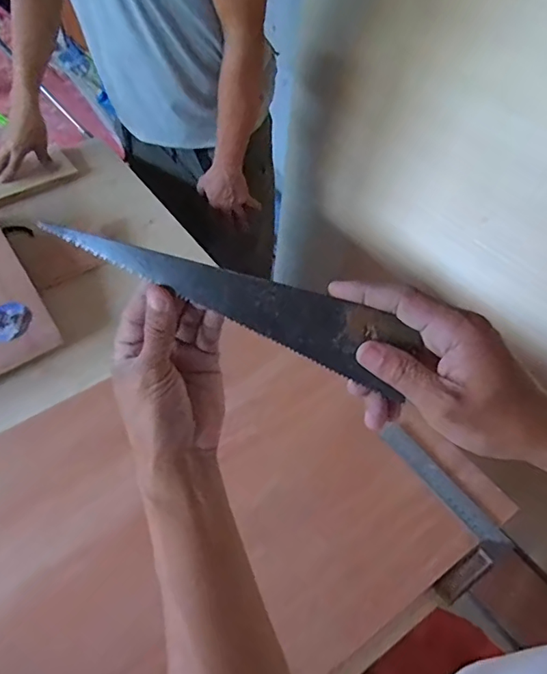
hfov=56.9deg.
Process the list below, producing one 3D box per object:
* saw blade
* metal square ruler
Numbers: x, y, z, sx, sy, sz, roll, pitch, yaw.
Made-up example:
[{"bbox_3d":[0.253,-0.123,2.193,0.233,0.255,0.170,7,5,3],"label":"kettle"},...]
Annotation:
[{"bbox_3d":[-0.023,-0.028,0.318,0.240,0.043,0.006,23,9,5],"label":"saw blade"},{"bbox_3d":[0.186,0.209,0.631,0.106,0.014,0.198,-29,55,-22],"label":"metal square ruler"}]

